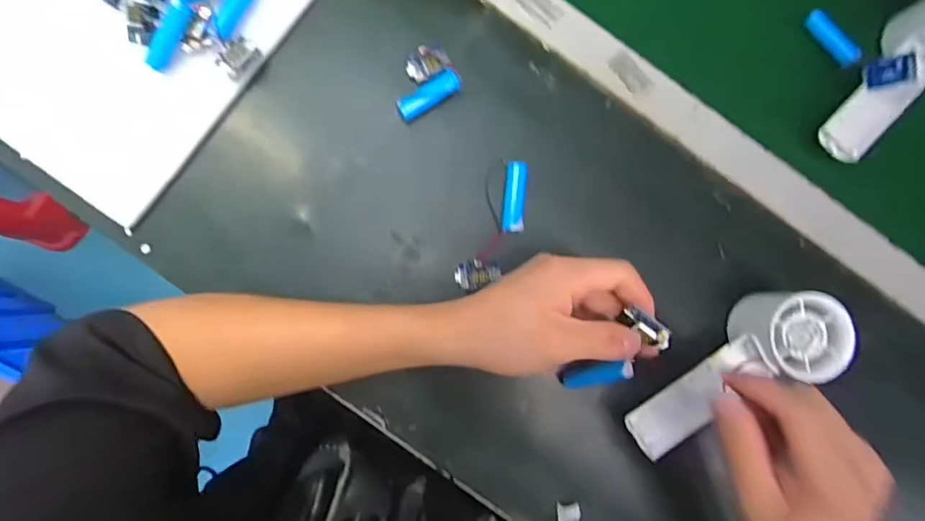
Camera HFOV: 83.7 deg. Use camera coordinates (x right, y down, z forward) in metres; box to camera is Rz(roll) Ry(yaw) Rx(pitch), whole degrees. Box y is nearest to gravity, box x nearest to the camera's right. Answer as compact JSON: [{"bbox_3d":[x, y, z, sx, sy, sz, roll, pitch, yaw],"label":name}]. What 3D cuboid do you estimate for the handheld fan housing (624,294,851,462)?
[{"bbox_3d":[0.183,0.078,0.356,0.156,0.050,0.057,-36,90,2],"label":"handheld fan housing"}]

